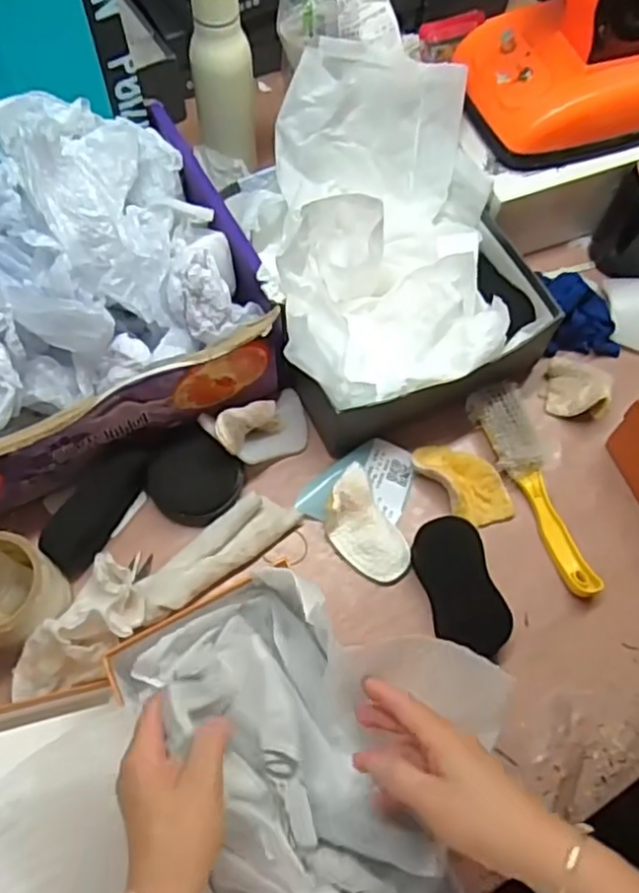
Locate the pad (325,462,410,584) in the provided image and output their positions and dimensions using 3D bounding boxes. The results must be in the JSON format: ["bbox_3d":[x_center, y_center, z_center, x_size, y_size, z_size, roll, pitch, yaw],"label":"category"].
[{"bbox_3d":[0.044,0.078,0.654,0.059,0.032,0.109,-29,69,-14],"label":"pad"}]

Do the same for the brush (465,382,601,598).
[{"bbox_3d":[0.220,0.037,0.668,0.051,0.035,0.224,-18,67,-9],"label":"brush"}]

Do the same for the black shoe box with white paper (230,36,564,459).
[{"bbox_3d":[0.063,-0.216,0.697,0.265,0.161,0.356,-18,67,-9],"label":"black shoe box with white paper"}]

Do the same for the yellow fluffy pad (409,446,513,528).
[{"bbox_3d":[0.146,0.033,0.673,0.063,0.028,0.105,-31,70,-14],"label":"yellow fluffy pad"}]

